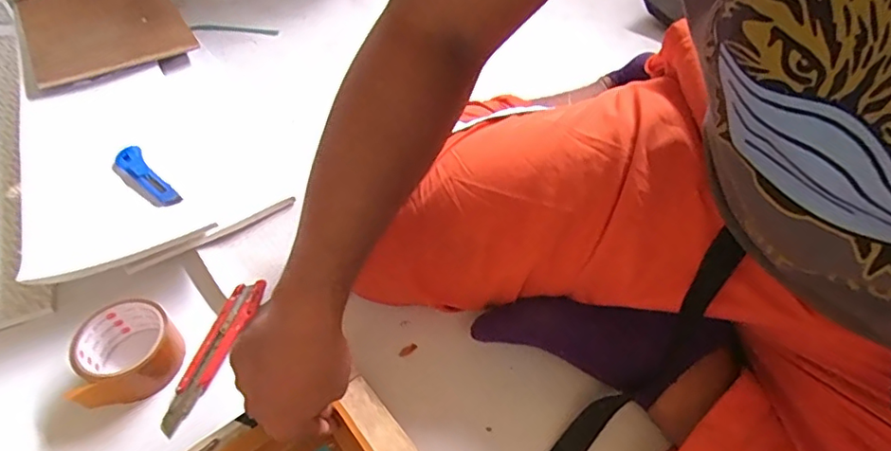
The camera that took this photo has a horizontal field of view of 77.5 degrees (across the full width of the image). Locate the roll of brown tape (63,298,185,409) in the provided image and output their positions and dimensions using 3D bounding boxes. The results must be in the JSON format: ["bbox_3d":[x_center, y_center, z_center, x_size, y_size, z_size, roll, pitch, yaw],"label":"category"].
[{"bbox_3d":[-0.315,0.125,0.557,0.093,0.054,0.091,-17,51,-12],"label":"roll of brown tape"}]

